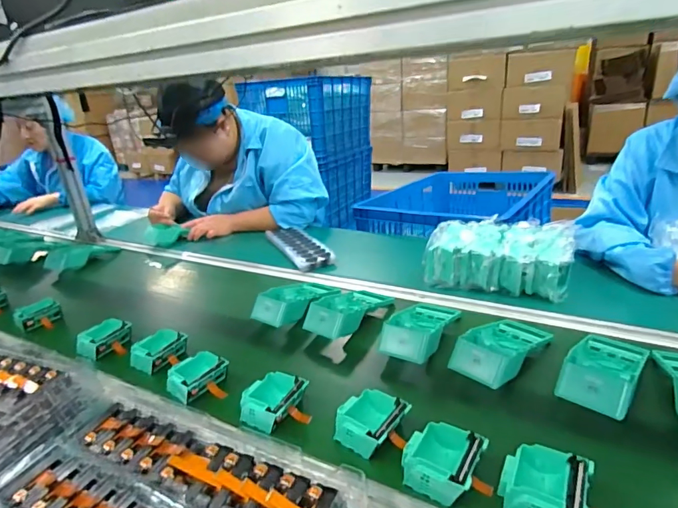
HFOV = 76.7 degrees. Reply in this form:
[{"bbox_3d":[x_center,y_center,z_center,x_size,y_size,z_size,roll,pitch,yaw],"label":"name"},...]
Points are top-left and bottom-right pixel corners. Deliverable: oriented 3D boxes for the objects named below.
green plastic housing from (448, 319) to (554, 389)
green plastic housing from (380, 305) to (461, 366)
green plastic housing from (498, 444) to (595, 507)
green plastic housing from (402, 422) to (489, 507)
[{"bbox_3d":[0.249,0.147,0.662,0.100,0.047,0.187,13,16,37],"label":"green plastic housing"},{"bbox_3d":[0.139,0.121,0.727,0.087,0.043,0.184,14,21,29],"label":"green plastic housing"},{"bbox_3d":[0.207,0.235,0.433,0.081,0.035,0.080,9,27,31],"label":"green plastic housing"},{"bbox_3d":[0.113,0.226,0.470,0.076,0.035,0.076,10,28,32],"label":"green plastic housing"}]

